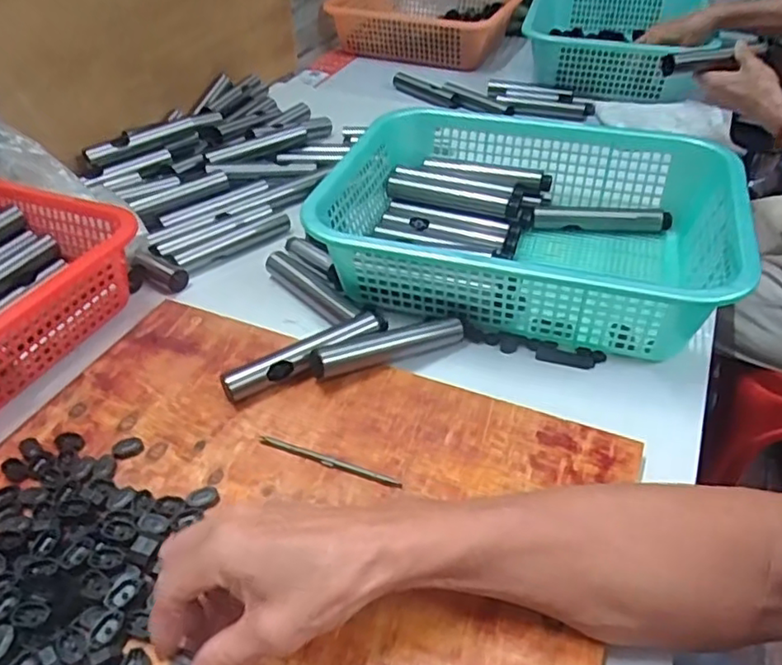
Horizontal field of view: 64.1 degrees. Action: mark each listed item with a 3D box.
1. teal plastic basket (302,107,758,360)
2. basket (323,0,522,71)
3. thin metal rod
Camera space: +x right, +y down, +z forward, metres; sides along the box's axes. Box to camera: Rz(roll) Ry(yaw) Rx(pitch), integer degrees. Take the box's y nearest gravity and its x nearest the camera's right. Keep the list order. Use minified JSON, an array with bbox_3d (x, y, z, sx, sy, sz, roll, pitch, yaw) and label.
[{"bbox_3d":[0.129,-0.114,0.638,0.391,0.102,0.294,12,44,14],"label":"teal plastic basket"},{"bbox_3d":[0.069,-0.611,1.228,0.318,0.097,0.252,18,45,17],"label":"basket"},{"bbox_3d":[-0.047,0.096,0.468,0.115,0.006,0.008,15,45,17],"label":"thin metal rod"}]

